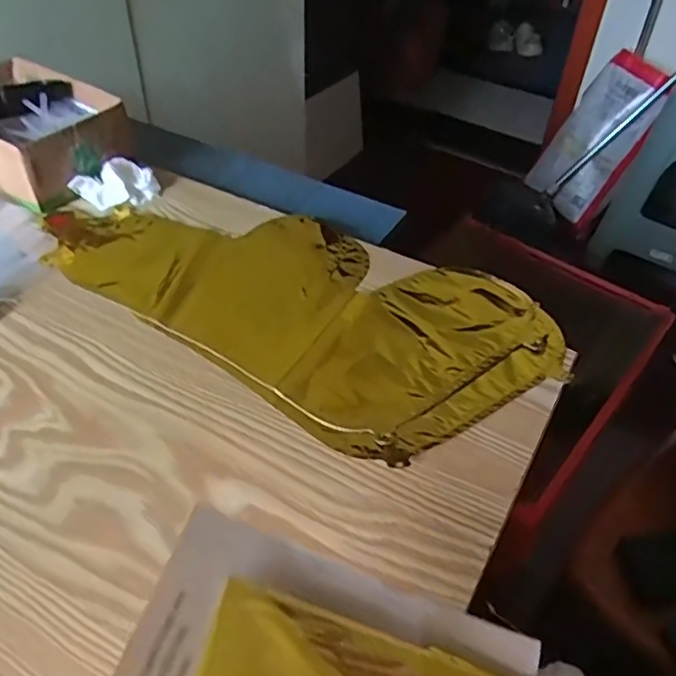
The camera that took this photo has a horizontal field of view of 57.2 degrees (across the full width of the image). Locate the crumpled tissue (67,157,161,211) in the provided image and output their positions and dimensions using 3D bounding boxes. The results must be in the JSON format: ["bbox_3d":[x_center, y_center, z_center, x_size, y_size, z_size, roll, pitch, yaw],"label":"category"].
[{"bbox_3d":[-0.219,-0.153,0.614,0.072,0.027,0.042,-29,52,-28],"label":"crumpled tissue"}]

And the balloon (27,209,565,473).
[{"bbox_3d":[-0.041,-0.048,0.527,0.423,0.014,0.209,28,50,24],"label":"balloon"}]

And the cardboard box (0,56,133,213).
[{"bbox_3d":[-0.313,-0.211,0.637,0.186,0.067,0.136,30,51,26],"label":"cardboard box"}]

